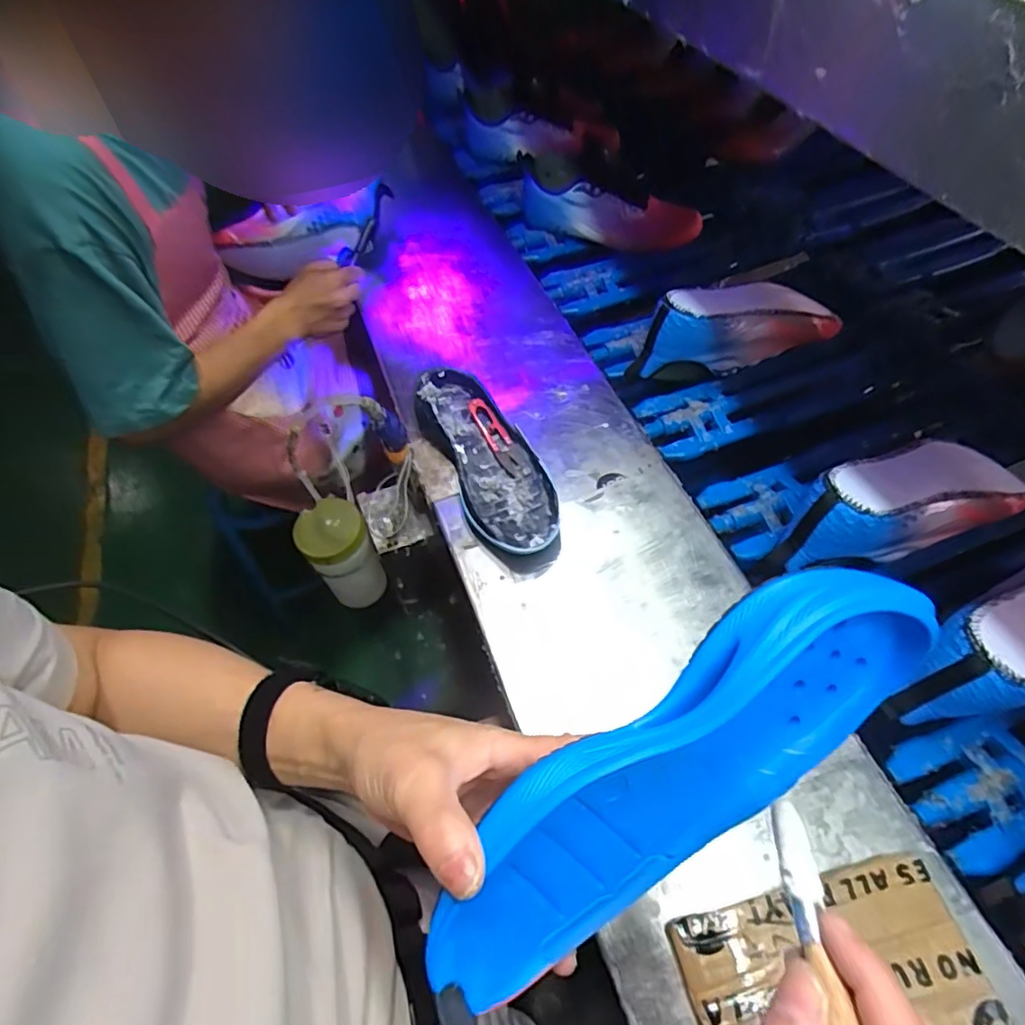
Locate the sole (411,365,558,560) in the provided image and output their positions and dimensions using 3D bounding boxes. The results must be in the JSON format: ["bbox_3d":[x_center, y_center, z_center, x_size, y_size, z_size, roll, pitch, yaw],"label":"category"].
[{"bbox_3d":[-0.023,-0.055,0.565,0.091,0.044,0.230,-23,55,-10],"label":"sole"}]

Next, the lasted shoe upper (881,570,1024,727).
[{"bbox_3d":[0.406,0.092,0.445,0.250,0.093,0.089,-18,54,-6],"label":"lasted shoe upper"}]

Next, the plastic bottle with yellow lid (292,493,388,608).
[{"bbox_3d":[-0.195,0.051,0.652,0.069,0.129,0.071,-3,54,4],"label":"plastic bottle with yellow lid"}]

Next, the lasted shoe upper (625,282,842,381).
[{"bbox_3d":[0.259,-0.221,0.669,0.249,0.102,0.079,-13,54,-3],"label":"lasted shoe upper"}]

